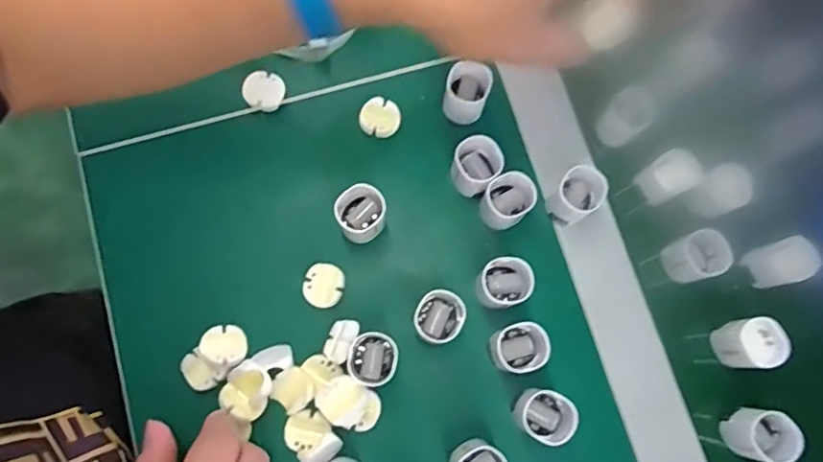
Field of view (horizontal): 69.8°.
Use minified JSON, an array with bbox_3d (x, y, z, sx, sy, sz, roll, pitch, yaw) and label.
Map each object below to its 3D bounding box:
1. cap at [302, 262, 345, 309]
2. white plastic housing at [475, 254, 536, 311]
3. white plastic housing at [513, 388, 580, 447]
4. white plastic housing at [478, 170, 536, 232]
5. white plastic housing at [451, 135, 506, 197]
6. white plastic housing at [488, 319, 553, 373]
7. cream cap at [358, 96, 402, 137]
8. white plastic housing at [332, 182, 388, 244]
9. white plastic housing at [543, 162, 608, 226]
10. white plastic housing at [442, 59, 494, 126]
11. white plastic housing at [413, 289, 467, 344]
[{"bbox_3d":[-0.056,0.035,0.381,0.024,0.005,0.028,12,78,4],"label":"cap"},{"bbox_3d":[0.058,0.033,0.371,0.031,0.034,0.028,-11,77,-2],"label":"white plastic housing"},{"bbox_3d":[0.081,0.111,0.354,0.031,0.030,0.029,0,77,1],"label":"white plastic housing"},{"bbox_3d":[0.062,-0.019,0.383,0.032,0.032,0.027,-36,79,-7],"label":"white plastic housing"},{"bbox_3d":[0.042,-0.041,0.388,0.031,0.034,0.030,0,77,1],"label":"white plastic housing"},{"bbox_3d":[0.066,0.072,0.362,0.031,0.033,0.029,0,77,1],"label":"white plastic housing"},{"bbox_3d":[-0.021,-0.078,0.405,0.028,0.008,0.025,12,78,4],"label":"cream cap"},{"bbox_3d":[-0.032,-0.011,0.380,0.031,0.036,0.027,-35,79,-7],"label":"white plastic housing"},{"bbox_3d":[0.107,-0.022,0.383,0.032,0.030,0.028,-41,80,-8],"label":"white plastic housing"},{"bbox_3d":[0.038,-0.095,0.396,0.028,0.032,0.035,14,78,4],"label":"white plastic housing"},{"bbox_3d":[0.017,0.054,0.365,0.031,0.036,0.029,0,77,1],"label":"white plastic housing"}]

